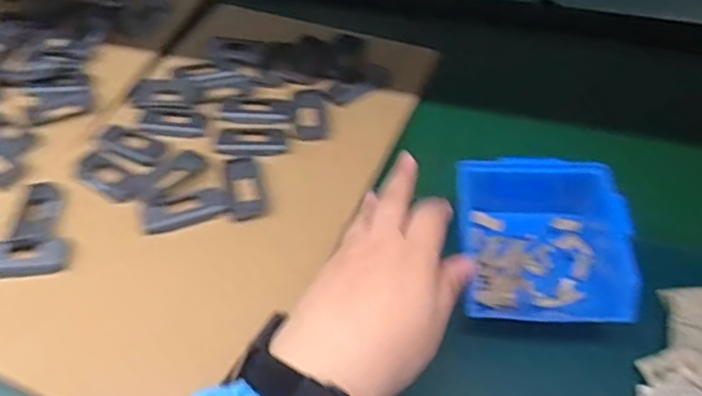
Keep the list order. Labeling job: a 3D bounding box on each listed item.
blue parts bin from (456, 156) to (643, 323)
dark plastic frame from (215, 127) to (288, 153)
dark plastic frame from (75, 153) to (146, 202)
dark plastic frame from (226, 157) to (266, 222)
[{"bbox_3d":[0.159,0.040,0.499,0.140,0.074,0.137,4,51,5],"label":"blue parts bin"},{"bbox_3d":[-0.101,-0.059,0.620,0.071,0.004,0.038,2,49,1],"label":"dark plastic frame"},{"bbox_3d":[-0.236,-0.022,0.589,0.082,0.004,0.034,28,56,22],"label":"dark plastic frame"},{"bbox_3d":[-0.102,-0.010,0.585,0.031,0.011,0.073,-13,51,-9],"label":"dark plastic frame"}]

